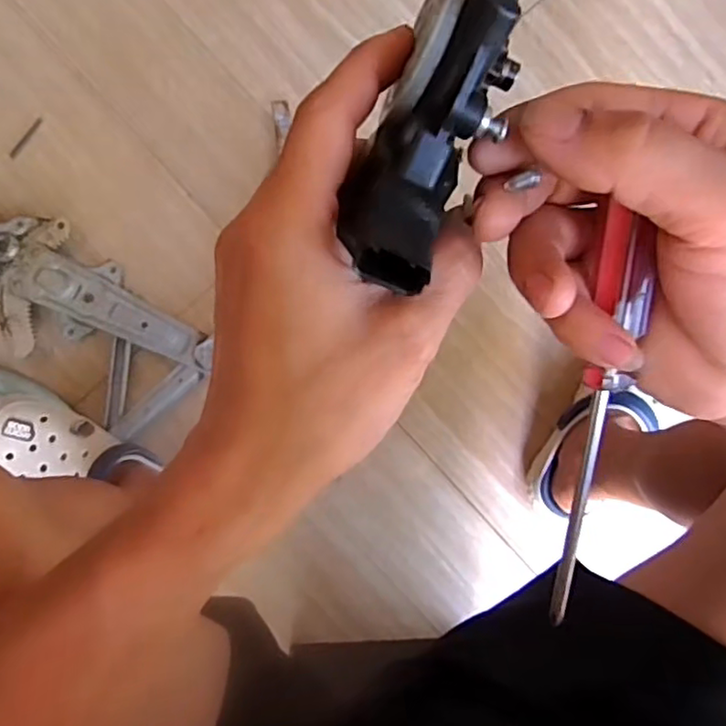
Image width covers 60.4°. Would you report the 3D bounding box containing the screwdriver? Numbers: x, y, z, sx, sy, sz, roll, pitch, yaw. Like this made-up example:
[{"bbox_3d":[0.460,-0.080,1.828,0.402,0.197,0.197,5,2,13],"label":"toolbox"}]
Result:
[{"bbox_3d":[0.085,0.032,0.235,0.013,0.012,0.176,-1,117,-4],"label":"screwdriver"}]

